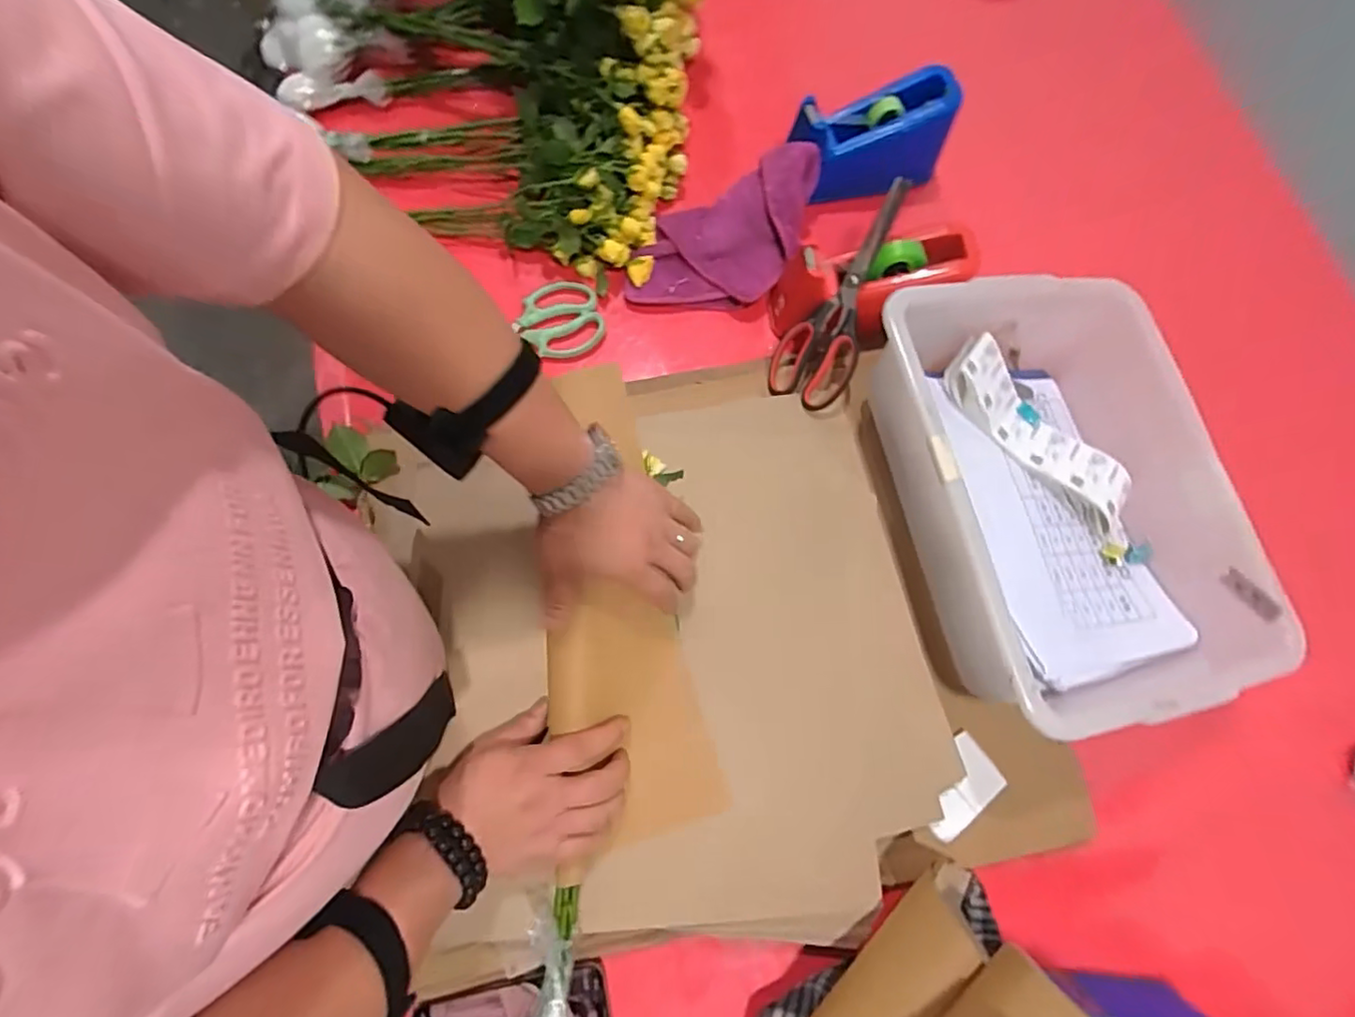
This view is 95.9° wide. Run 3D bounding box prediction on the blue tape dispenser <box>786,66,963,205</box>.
[{"bbox_3d":[0.220,-0.431,0.718,0.193,0.104,0.073,-12,75,-5],"label":"blue tape dispenser"}]

